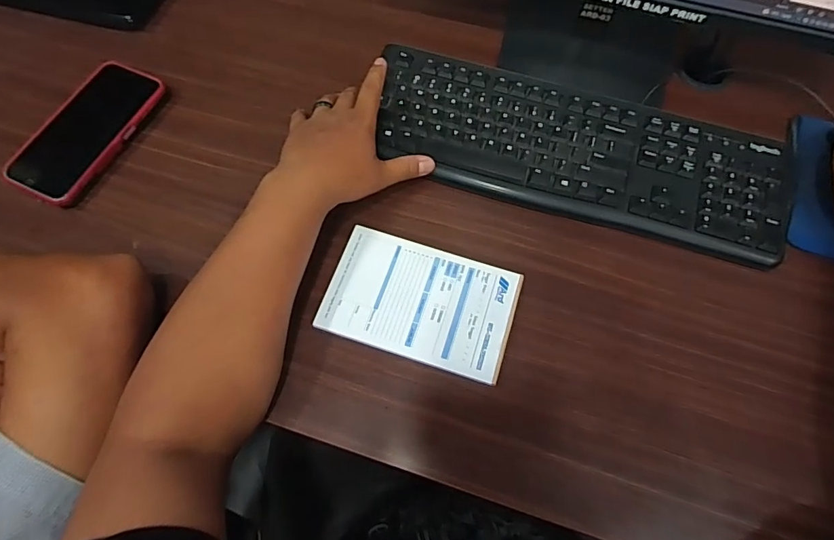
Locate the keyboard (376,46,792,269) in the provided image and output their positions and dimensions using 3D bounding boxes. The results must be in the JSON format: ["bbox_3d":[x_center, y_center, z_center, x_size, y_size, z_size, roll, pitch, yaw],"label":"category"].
[{"bbox_3d":[0.163,-0.124,0.465,0.416,0.019,0.147,18,67,7],"label":"keyboard"}]

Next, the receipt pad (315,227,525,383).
[{"bbox_3d":[0.004,0.027,0.409,0.167,0.006,0.106,17,69,6],"label":"receipt pad"}]

